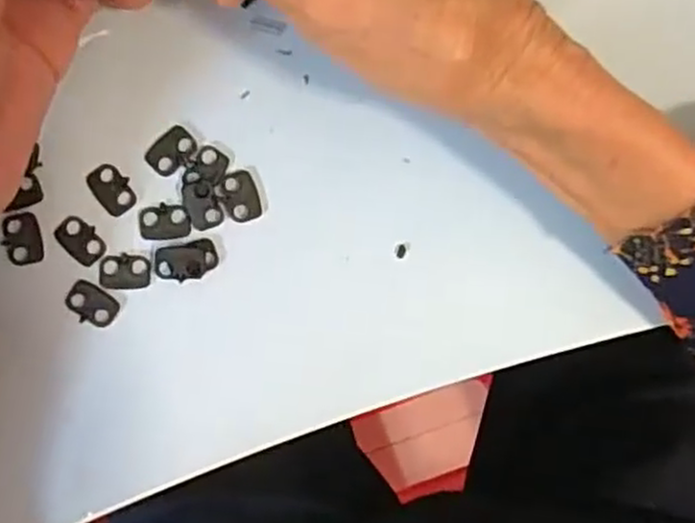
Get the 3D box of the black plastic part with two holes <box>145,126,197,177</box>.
[{"bbox_3d":[-0.065,-0.040,0.270,0.019,0.004,0.013,-41,93,-2],"label":"black plastic part with two holes"}]

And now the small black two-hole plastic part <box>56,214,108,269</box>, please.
[{"bbox_3d":[-0.097,-0.008,0.268,0.019,0.004,0.012,43,89,-3],"label":"small black two-hole plastic part"}]

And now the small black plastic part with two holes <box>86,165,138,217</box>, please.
[{"bbox_3d":[-0.086,-0.026,0.269,0.013,0.004,0.019,-40,93,-2],"label":"small black plastic part with two holes"}]

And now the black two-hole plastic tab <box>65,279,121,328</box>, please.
[{"bbox_3d":[-0.093,0.016,0.270,0.018,0.004,0.013,28,90,-3],"label":"black two-hole plastic tab"}]

